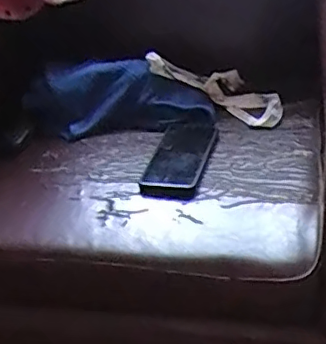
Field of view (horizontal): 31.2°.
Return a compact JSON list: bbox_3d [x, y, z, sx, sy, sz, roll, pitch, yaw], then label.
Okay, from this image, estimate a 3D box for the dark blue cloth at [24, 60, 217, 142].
[{"bbox_3d":[-0.067,-0.115,0.927,0.283,0.098,0.093,-8,29,-4],"label":"dark blue cloth"}]

